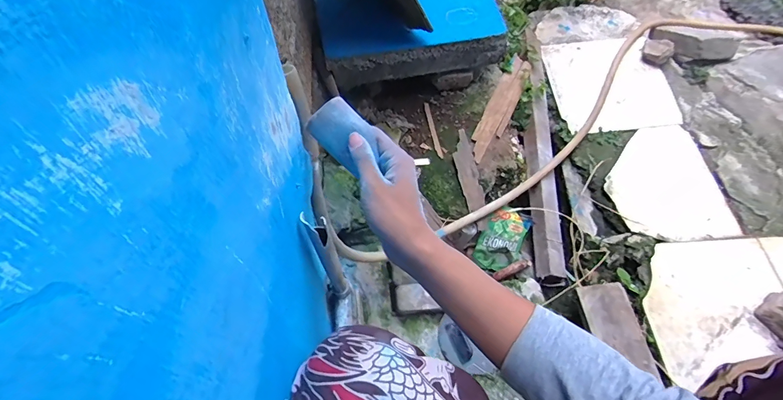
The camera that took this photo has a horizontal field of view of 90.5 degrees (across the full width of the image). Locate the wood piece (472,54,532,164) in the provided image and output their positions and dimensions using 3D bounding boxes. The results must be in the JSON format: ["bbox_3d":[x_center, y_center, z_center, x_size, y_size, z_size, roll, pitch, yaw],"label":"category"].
[{"bbox_3d":[0.257,-0.217,0.913,0.058,0.029,0.307,27,70,7],"label":"wood piece"}]

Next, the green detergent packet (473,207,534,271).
[{"bbox_3d":[0.247,0.090,0.864,0.093,0.018,0.143,20,105,-2],"label":"green detergent packet"}]

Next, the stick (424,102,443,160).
[{"bbox_3d":[0.096,-0.162,0.894,0.012,0.012,0.146,-9,65,-8],"label":"stick"}]

